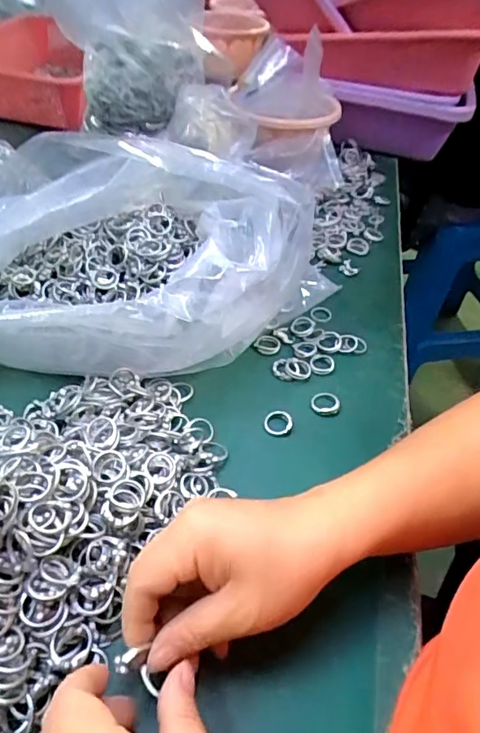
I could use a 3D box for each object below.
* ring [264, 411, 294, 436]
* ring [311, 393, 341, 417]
[{"bbox_3d":[0.030,0.043,0.411,0.020,0.008,0.022,3,44,-3],"label":"ring"},{"bbox_3d":[0.069,0.029,0.424,0.023,0.007,0.025,5,44,-2],"label":"ring"}]

